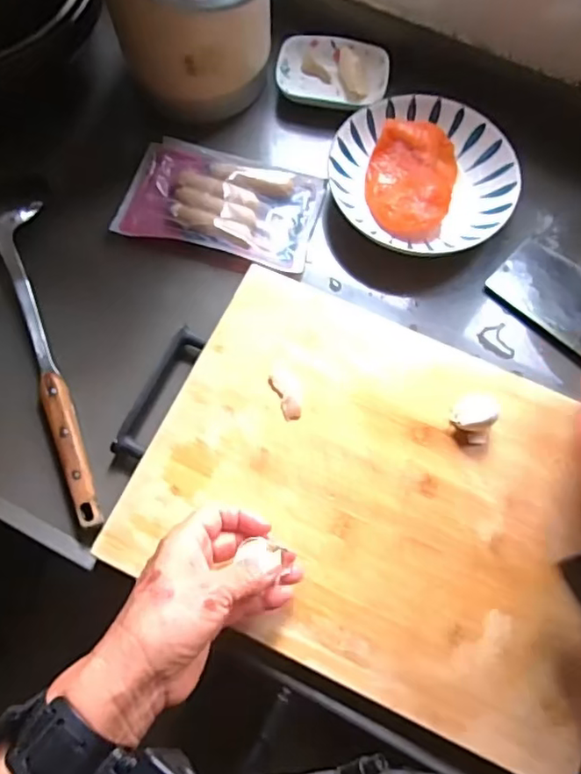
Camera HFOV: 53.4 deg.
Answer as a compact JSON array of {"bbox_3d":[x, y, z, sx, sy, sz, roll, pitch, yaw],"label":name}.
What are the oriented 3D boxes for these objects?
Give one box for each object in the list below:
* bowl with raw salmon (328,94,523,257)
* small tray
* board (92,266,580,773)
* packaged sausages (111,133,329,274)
[{"bbox_3d":[0.126,-0.202,0.558,0.169,0.038,0.159,1,71,-2],"label":"bowl with raw salmon"},{"bbox_3d":[0.044,-0.330,0.605,0.112,0.022,0.072,6,71,0],"label":"small tray"},{"bbox_3d":[0.075,0.080,0.452,0.363,0.012,0.277,24,72,6],"label":"board"},{"bbox_3d":[-0.066,-0.180,0.547,0.179,0.016,0.108,16,73,7],"label":"packaged sausages"}]

